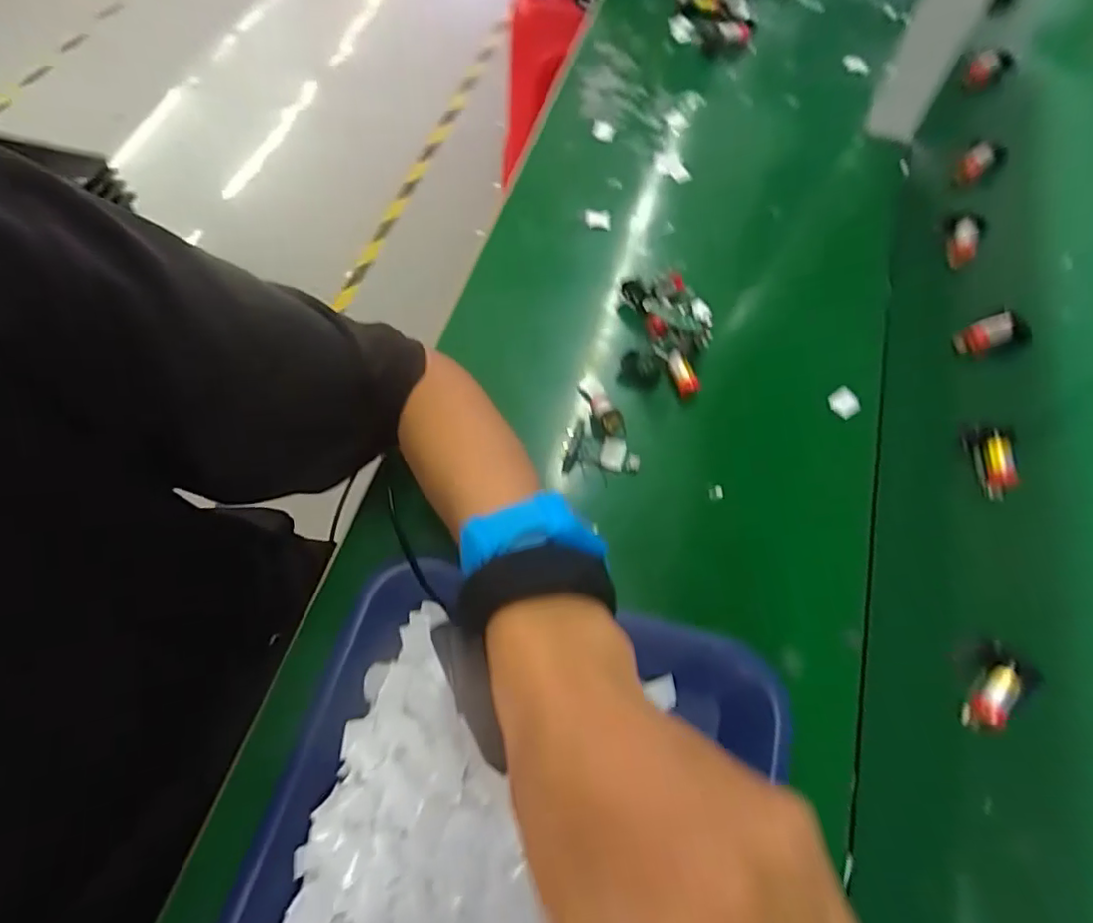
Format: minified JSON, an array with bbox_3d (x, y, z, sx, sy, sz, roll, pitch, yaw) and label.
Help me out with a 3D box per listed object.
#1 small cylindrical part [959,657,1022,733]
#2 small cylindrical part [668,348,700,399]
[{"bbox_3d":[0.265,0.139,0.344,0.016,0.020,0.043,33,69,13],"label":"small cylindrical part"},{"bbox_3d":[0.102,-0.065,0.428,0.014,0.009,0.036,-35,110,-16],"label":"small cylindrical part"}]

